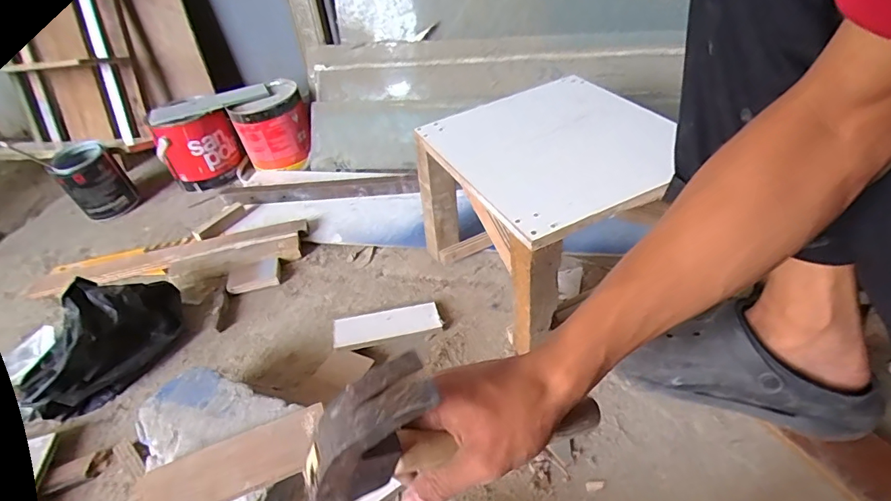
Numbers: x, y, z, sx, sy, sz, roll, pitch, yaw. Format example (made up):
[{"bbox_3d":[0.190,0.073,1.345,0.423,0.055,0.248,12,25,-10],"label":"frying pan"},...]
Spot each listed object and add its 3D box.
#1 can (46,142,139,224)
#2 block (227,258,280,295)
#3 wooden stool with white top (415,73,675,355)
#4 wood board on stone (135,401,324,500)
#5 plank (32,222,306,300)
[{"bbox_3d":[-0.719,-0.137,0.989,0.109,0.130,0.106,-31,45,-26],"label":"can"},{"bbox_3d":[-0.312,0.044,0.784,0.082,0.019,0.058,-15,40,-9],"label":"block"},{"bbox_3d":[0.144,-0.057,0.669,0.271,0.230,0.295,-22,42,-17],"label":"wooden stool with white top"},{"bbox_3d":[-0.204,0.204,0.458,0.175,0.015,0.063,-18,41,-13],"label":"wood board on stone"},{"bbox_3d":[-0.478,0.015,0.833,0.462,0.032,0.081,-8,40,-1],"label":"plank"}]

